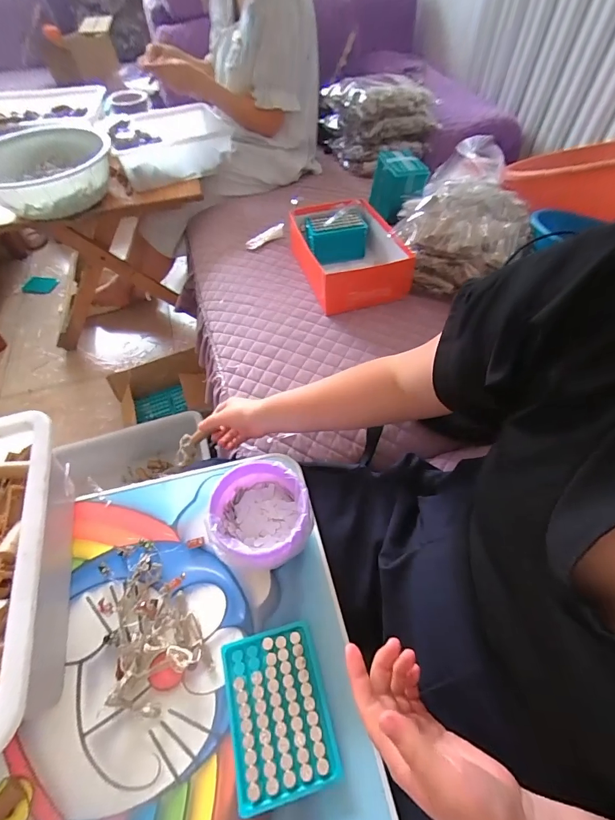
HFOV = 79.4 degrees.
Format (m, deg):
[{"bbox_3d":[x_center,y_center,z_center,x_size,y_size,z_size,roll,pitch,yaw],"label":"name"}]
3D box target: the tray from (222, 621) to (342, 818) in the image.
[{"bbox_3d":[-0.030,0.293,0.367,0.096,0.018,0.130,-13,55,-8],"label":"tray"}]

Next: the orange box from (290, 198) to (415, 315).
[{"bbox_3d":[0.100,-0.363,0.853,0.213,0.099,0.294,-16,55,-10],"label":"orange box"}]

